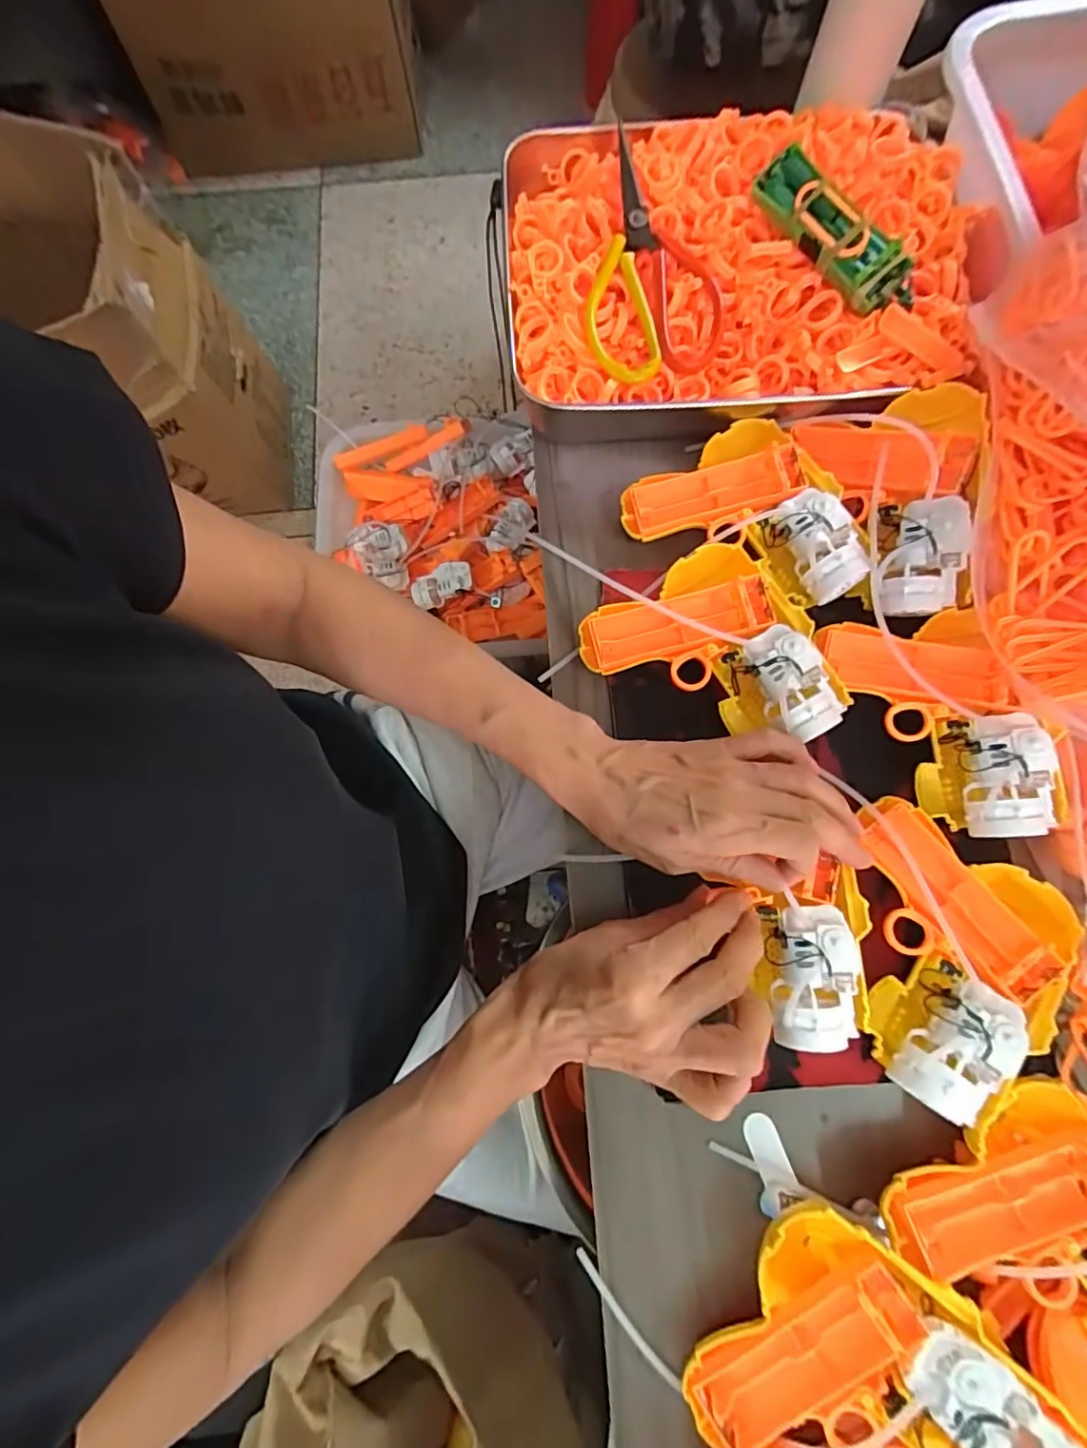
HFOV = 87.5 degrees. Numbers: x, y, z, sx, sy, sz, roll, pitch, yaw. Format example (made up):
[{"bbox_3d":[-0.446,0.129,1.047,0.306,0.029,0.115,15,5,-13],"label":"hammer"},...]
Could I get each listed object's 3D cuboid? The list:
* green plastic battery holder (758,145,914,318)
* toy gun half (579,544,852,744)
[{"bbox_3d":[0.181,-0.306,0.354,0.034,0.030,0.118,-37,78,-7],"label":"green plastic battery holder"},{"bbox_3d":[0.103,-0.038,0.348,0.121,0.033,0.131,-29,77,-5],"label":"toy gun half"}]

